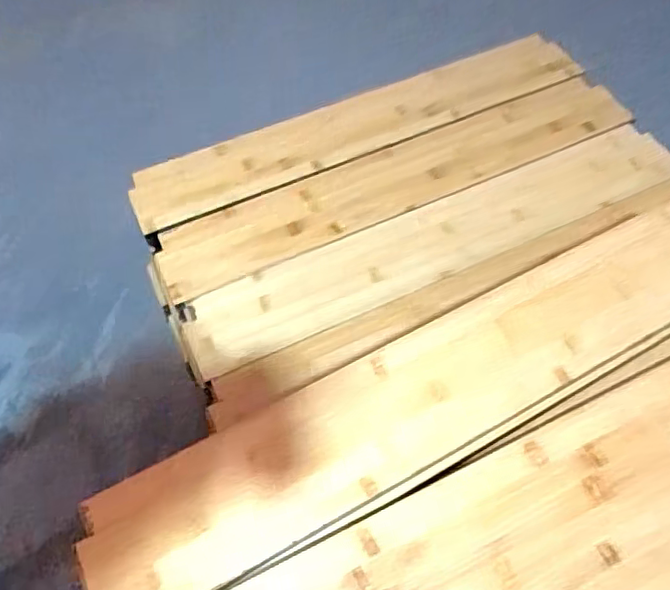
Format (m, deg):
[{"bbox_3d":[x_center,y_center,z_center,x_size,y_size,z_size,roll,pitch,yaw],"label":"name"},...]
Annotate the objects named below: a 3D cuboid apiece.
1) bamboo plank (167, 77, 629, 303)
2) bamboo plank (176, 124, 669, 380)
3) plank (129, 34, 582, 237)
[{"bbox_3d":[0.101,-0.176,0.869,0.732,0.016,0.126,-23,61,-14],"label":"bamboo plank"},{"bbox_3d":[0.153,-0.076,0.784,0.705,0.014,0.124,-22,61,-13],"label":"bamboo plank"},{"bbox_3d":[0.048,-0.264,0.889,0.705,0.010,0.120,-23,61,-14],"label":"plank"}]

